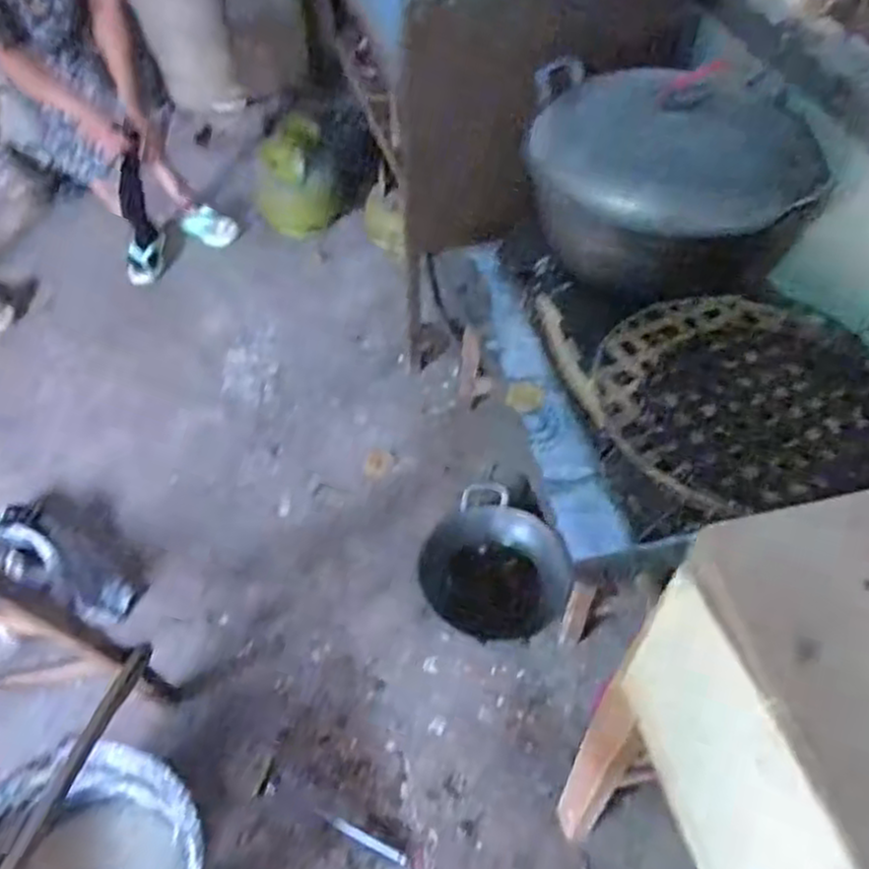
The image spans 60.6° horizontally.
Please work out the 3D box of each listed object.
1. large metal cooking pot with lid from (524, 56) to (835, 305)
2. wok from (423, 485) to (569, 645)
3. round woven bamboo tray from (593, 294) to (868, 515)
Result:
[{"bbox_3d":[0.384,-0.463,1.255,0.452,0.278,0.424,-1,51,1],"label":"large metal cooking pot with lid"},{"bbox_3d":[0.120,0.283,1.577,0.286,0.074,0.322,-43,72,1],"label":"wok"},{"bbox_3d":[0.472,-0.065,1.145,0.411,0.039,0.395,-1,51,1],"label":"round woven bamboo tray"}]

